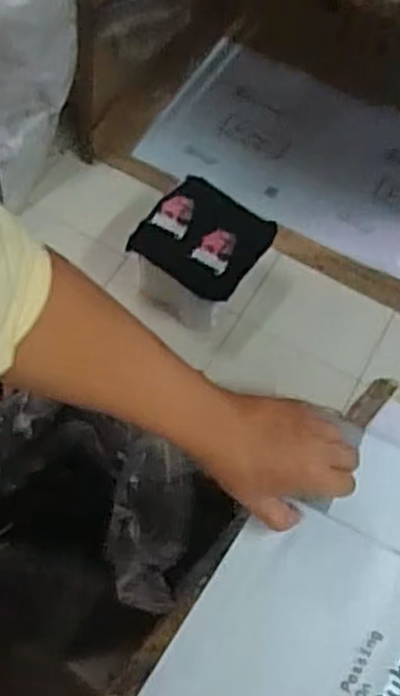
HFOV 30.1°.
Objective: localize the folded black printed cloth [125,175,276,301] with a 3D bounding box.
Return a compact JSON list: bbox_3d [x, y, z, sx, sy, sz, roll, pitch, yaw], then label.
[{"bbox_3d":[0.008,-0.225,1.557,0.266,0.067,0.197,29,62,11],"label":"folded black printed cloth"}]

